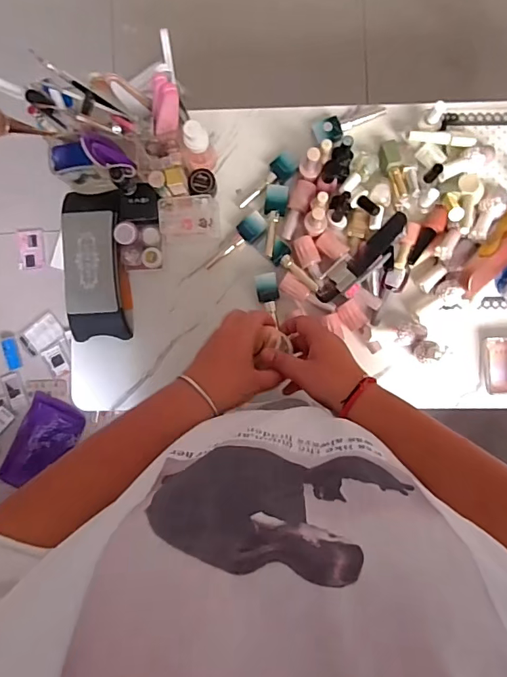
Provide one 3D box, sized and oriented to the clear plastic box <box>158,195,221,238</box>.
[{"bbox_3d":[-0.092,-0.177,0.670,0.086,0.031,0.053,2,90,3],"label":"clear plastic box"}]

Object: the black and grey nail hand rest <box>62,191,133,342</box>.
[{"bbox_3d":[-0.227,-0.107,0.663,0.084,0.063,0.216,-4,90,2],"label":"black and grey nail hand rest"}]

